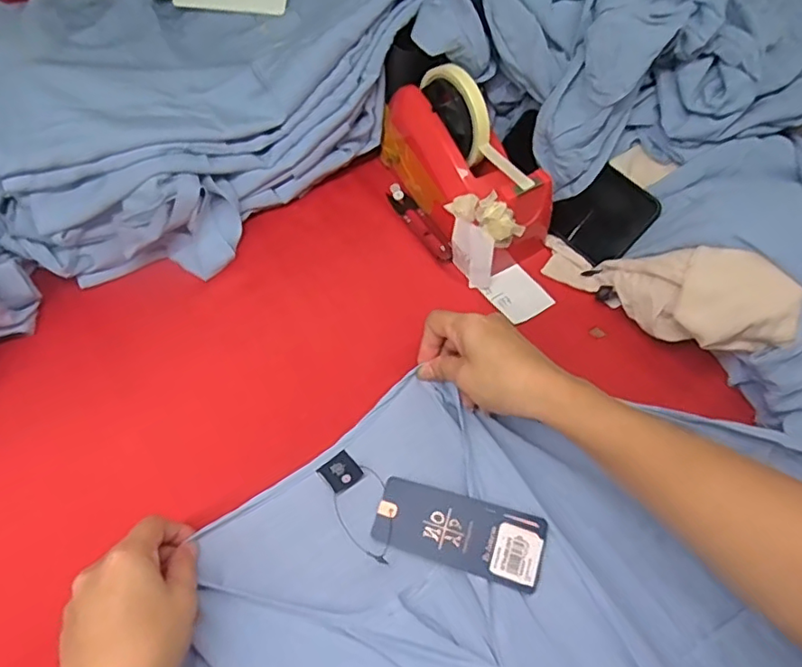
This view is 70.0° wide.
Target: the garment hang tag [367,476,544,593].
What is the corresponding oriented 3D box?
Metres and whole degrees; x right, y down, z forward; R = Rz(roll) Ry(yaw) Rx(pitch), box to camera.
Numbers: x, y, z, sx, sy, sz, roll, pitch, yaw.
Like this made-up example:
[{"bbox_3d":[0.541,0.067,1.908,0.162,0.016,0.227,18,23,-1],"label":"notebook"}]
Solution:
[{"bbox_3d":[0.042,0.141,0.409,0.119,0.004,0.049,15,62,7],"label":"garment hang tag"}]

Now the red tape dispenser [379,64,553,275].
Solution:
[{"bbox_3d":[0.056,-0.158,0.537,0.090,0.120,0.193,-33,64,-21],"label":"red tape dispenser"}]

